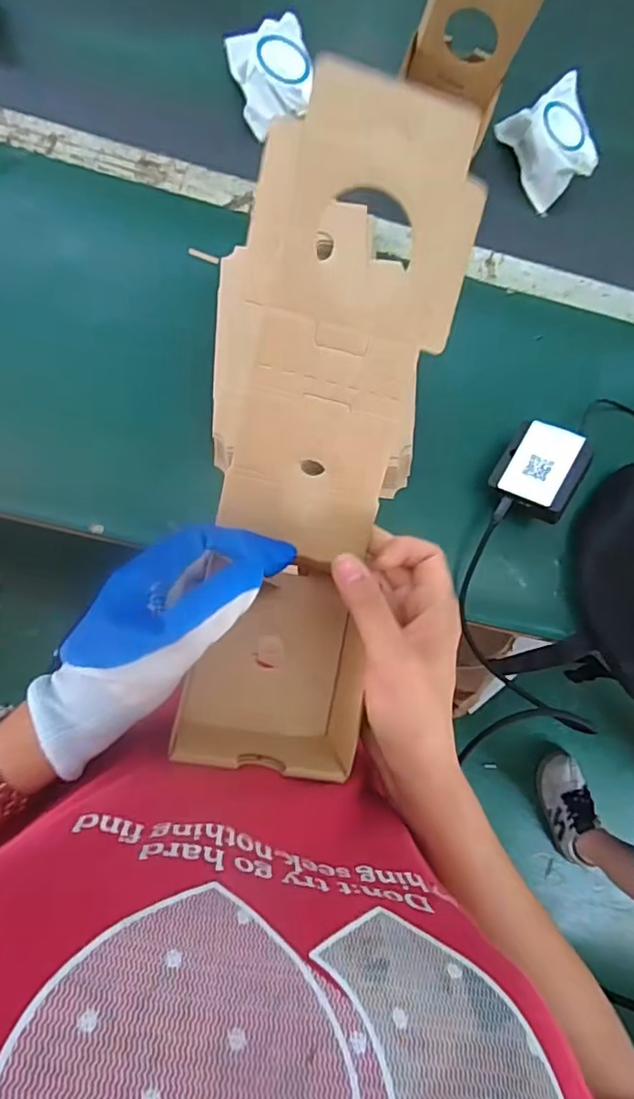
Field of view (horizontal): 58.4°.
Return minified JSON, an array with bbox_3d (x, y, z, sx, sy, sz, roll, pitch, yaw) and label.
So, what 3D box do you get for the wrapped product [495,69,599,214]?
[{"bbox_3d":[0.258,-0.438,0.613,0.080,0.045,0.103,-25,89,-8],"label":"wrapped product"}]

